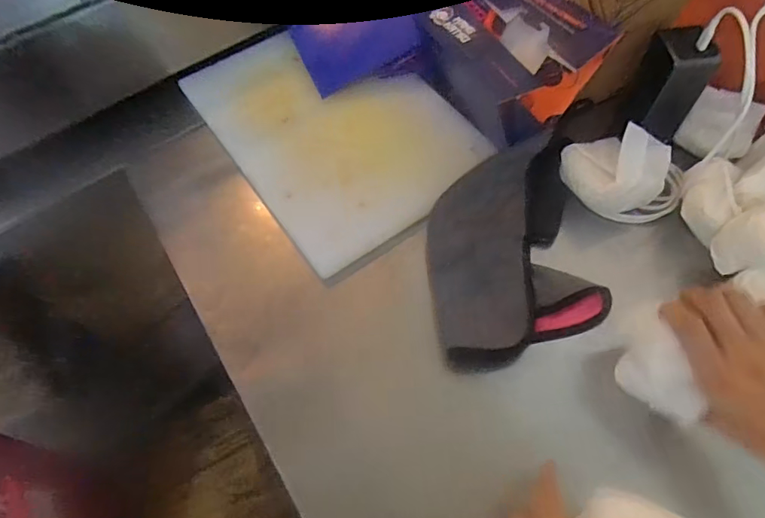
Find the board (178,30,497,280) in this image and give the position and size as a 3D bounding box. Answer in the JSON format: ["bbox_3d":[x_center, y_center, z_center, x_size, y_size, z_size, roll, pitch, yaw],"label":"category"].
[{"bbox_3d":[-0.055,-0.164,0.612,0.247,0.019,0.327,-32,69,-15],"label":"board"}]

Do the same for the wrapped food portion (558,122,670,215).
[{"bbox_3d":[0.241,-0.100,0.522,0.108,0.054,0.072,23,64,16],"label":"wrapped food portion"}]

